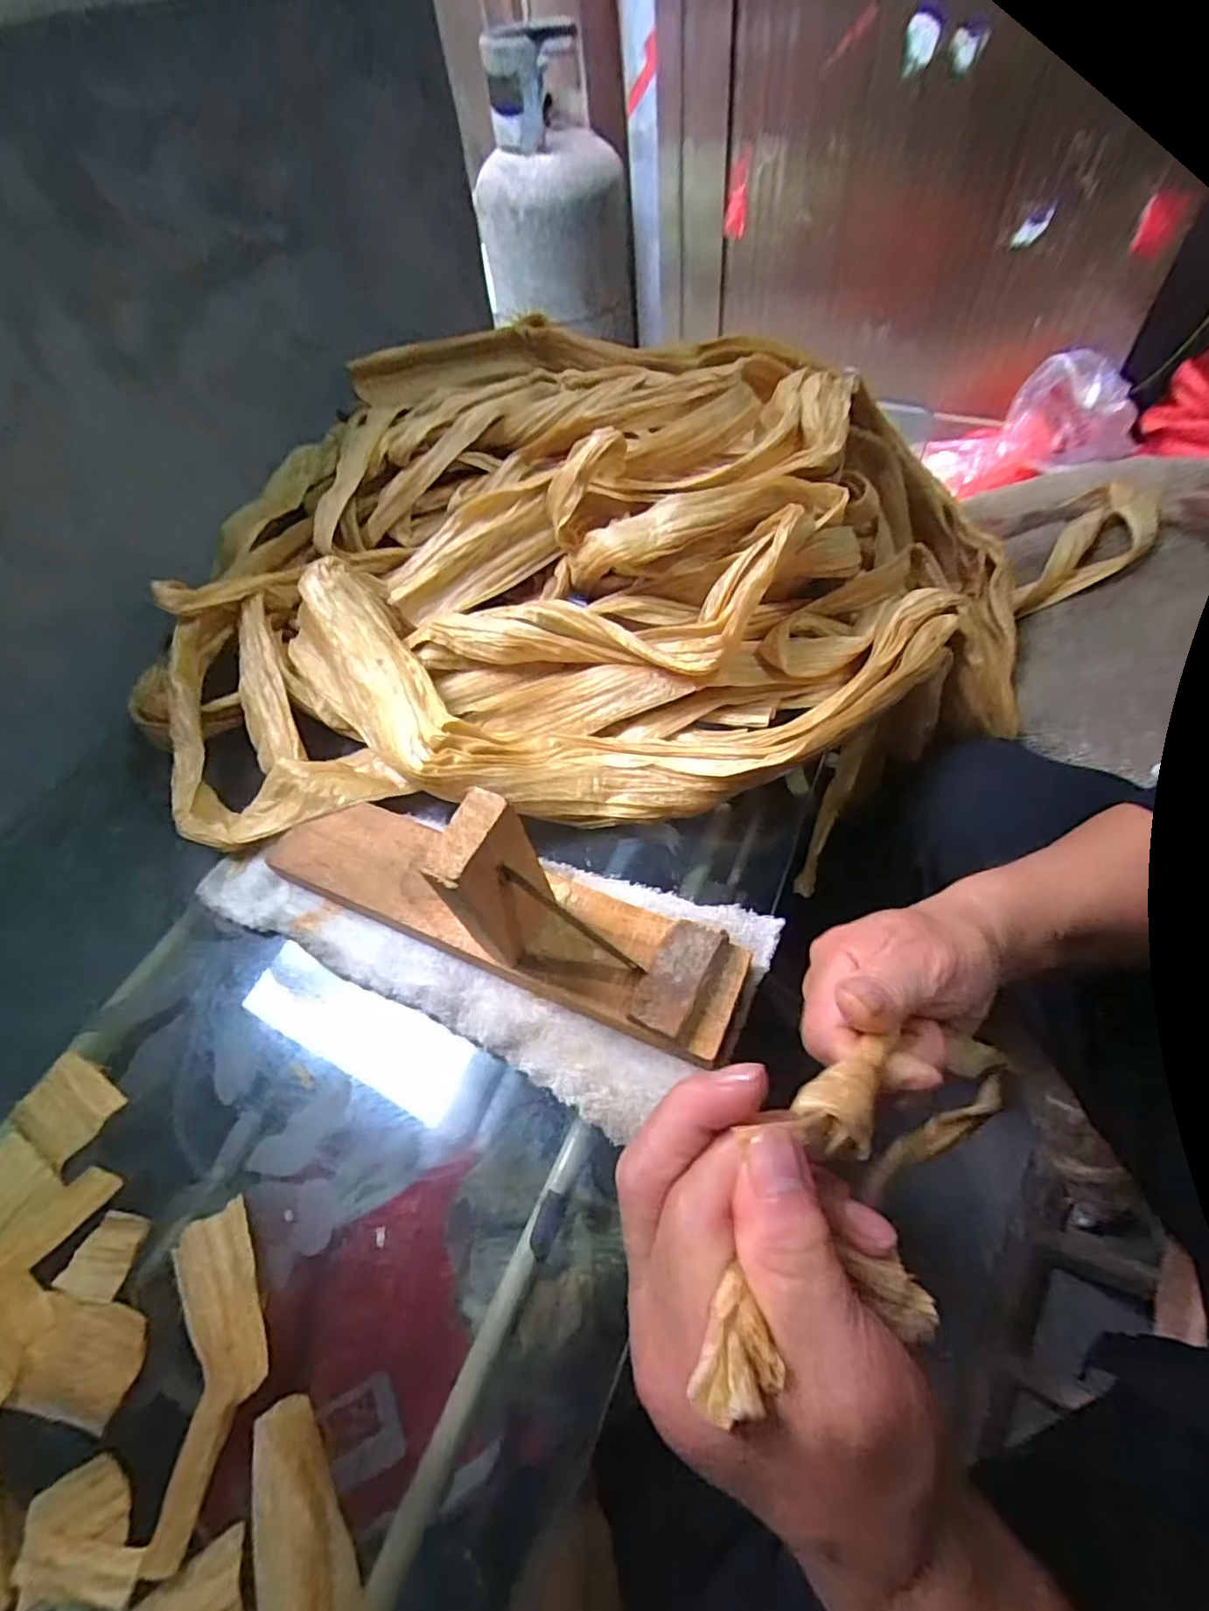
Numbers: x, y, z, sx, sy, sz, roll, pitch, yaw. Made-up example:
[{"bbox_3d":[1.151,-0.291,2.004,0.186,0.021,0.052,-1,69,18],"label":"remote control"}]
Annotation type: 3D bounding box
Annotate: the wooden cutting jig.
[{"bbox_3d":[-0.063,0.029,0.324,0.272,0.114,0.065,17,58,17],"label":"wooden cutting jig"}]

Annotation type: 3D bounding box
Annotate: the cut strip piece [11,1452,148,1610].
[{"bbox_3d":[-0.191,0.268,0.241,0.042,0.005,0.043,-20,55,-8],"label":"cut strip piece"}]

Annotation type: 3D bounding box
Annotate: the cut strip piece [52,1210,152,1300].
[{"bbox_3d":[-0.226,0.202,0.298,0.029,0.004,0.031,4,55,9],"label":"cut strip piece"}]

